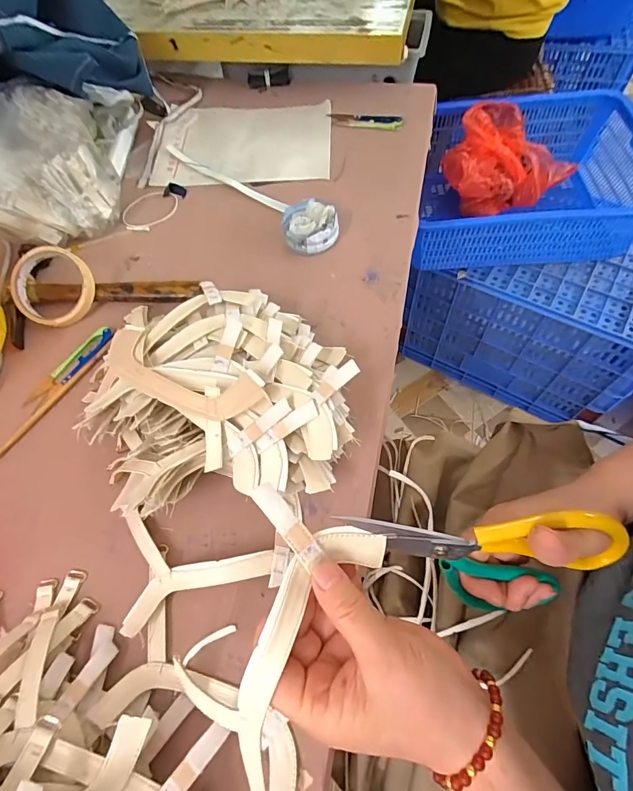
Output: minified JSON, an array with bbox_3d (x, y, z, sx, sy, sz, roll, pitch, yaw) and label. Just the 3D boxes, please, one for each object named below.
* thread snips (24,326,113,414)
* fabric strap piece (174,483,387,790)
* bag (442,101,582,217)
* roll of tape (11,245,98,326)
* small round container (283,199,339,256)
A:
[{"bbox_3d":[-0.276,-0.034,0.459,0.031,0.007,0.117,32,68,18],"label":"thread snips"},{"bbox_3d":[-0.024,0.134,0.221,0.076,0.035,0.148,20,76,13],"label":"fabric strap piece"},{"bbox_3d":[0.399,-0.520,0.917,0.250,0.125,0.235,-9,62,-1],"label":"bag"},{"bbox_3d":[-0.308,-0.128,0.487,0.091,0.028,0.091,0,92,-2],"label":"roll of tape"},{"bbox_3d":[-0.008,-0.217,0.525,0.067,0.033,0.079,-9,62,-1],"label":"small round container"}]

